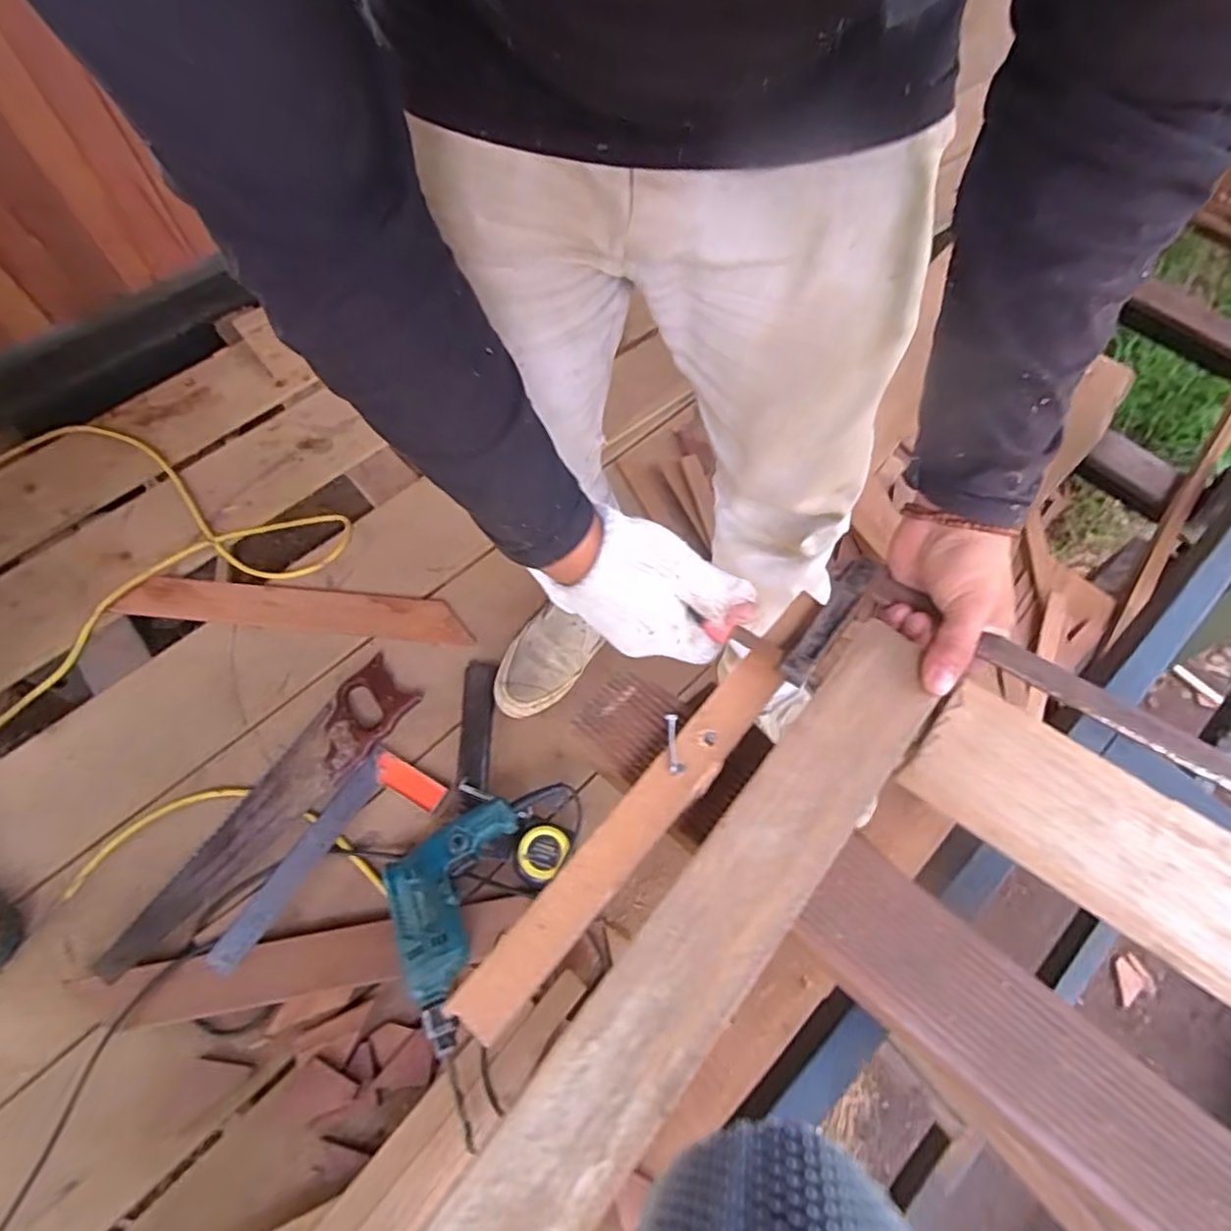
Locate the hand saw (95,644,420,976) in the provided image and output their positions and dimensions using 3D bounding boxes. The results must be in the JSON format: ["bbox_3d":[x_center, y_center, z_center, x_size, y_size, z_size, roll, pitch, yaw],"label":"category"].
[{"bbox_3d":[-0.456,0.257,0.844,0.104,0.023,0.462,31,66,16],"label":"hand saw"}]

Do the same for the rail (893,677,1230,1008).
[{"bbox_3d":[0.339,0.168,0.329,0.374,0.031,0.075,34,70,21],"label":"rail"}]

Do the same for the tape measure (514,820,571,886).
[{"bbox_3d":[-0.095,0.299,0.806,0.071,0.042,0.079,19,63,10],"label":"tape measure"}]

